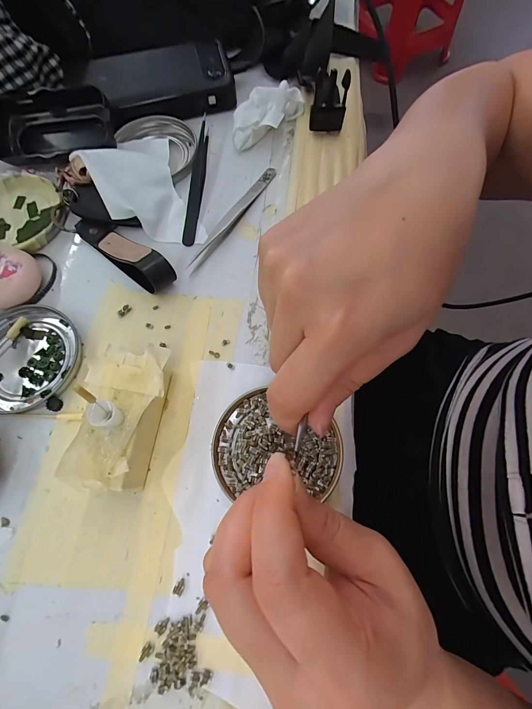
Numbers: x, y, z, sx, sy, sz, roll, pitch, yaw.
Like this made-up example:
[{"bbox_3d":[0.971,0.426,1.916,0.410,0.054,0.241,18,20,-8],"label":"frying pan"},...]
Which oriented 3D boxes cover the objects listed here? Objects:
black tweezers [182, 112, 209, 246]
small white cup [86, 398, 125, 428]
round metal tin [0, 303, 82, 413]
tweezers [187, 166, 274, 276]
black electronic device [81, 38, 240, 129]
[{"bbox_3d":[-0.060,-0.162,0.282,0.012,0.016,0.144,4,71,2],"label":"black tweezers"},{"bbox_3d":[-0.088,0.033,0.178,0.012,0.020,0.013,0,70,0],"label":"small white cup"},{"bbox_3d":[-0.176,0.002,0.232,0.079,0.007,0.076,0,70,0],"label":"round metal tin"},{"bbox_3d":[-0.026,-0.117,0.271,0.010,0.007,0.124,30,73,10],"label":"tweezers"},{"bbox_3d":[-0.100,-0.259,0.304,0.130,0.015,0.082,-15,71,-5],"label":"black electronic device"}]

